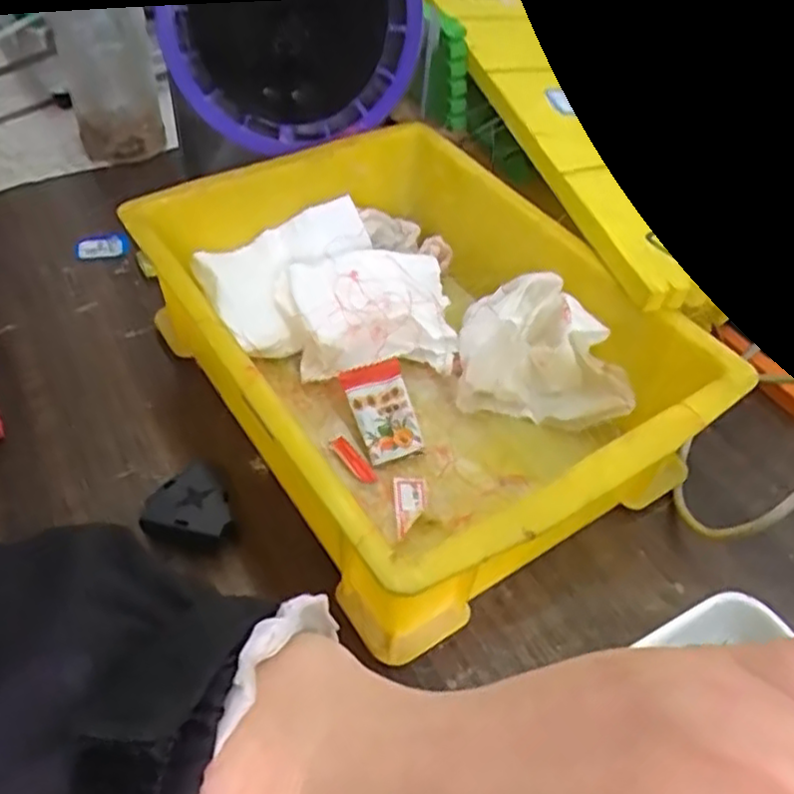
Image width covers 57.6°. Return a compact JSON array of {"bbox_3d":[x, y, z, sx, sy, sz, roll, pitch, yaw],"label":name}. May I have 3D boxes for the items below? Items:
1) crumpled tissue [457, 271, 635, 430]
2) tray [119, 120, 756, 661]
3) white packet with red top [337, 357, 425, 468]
[{"bbox_3d":[0.071,-0.023,0.350,0.075,0.057,0.057,3,49,0],"label":"crumpled tissue"},{"bbox_3d":[0.004,-0.023,0.342,0.173,0.073,0.245,-27,55,-24],"label":"tray"},{"bbox_3d":[-0.006,0.007,0.342,0.029,0.004,0.048,-17,74,-15],"label":"white packet with red top"}]

